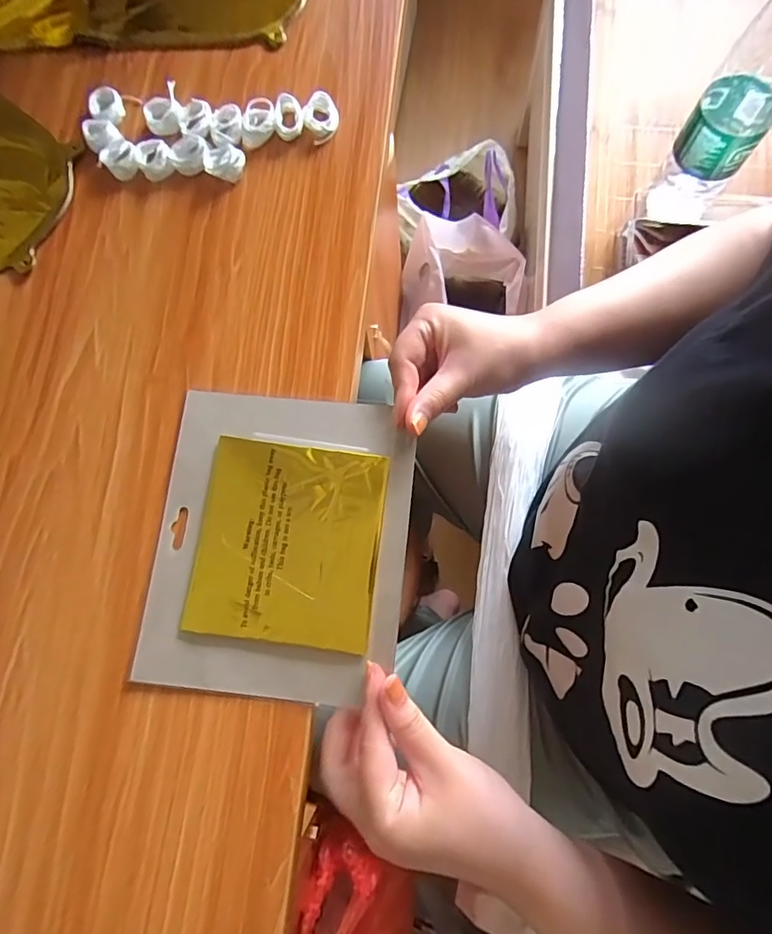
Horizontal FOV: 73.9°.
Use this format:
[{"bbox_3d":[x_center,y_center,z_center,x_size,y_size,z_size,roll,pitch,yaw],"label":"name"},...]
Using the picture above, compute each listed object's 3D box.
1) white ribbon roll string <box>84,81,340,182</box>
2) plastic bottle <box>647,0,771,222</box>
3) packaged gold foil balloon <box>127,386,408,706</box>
[{"bbox_3d":[-0.140,-0.267,0.407,0.197,0.013,0.080,-1,77,3],"label":"white ribbon roll string"},{"bbox_3d":[0.416,-0.432,0.587,0.077,0.299,0.088,21,79,8],"label":"plastic bottle"},{"bbox_3d":[-0.068,0.045,0.333,0.160,0.010,0.190,6,77,3],"label":"packaged gold foil balloon"}]

